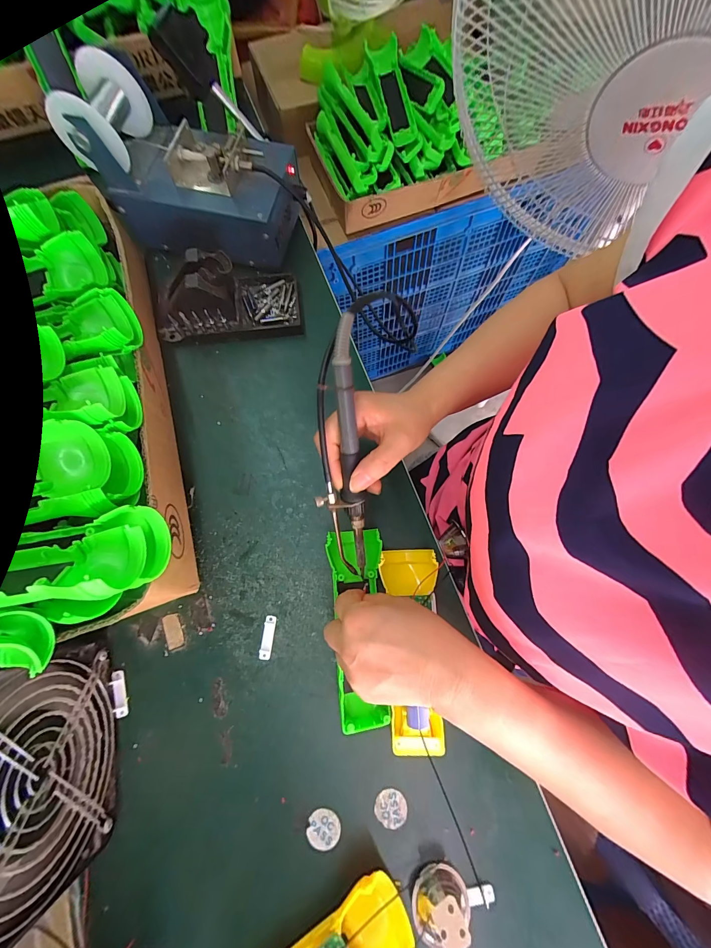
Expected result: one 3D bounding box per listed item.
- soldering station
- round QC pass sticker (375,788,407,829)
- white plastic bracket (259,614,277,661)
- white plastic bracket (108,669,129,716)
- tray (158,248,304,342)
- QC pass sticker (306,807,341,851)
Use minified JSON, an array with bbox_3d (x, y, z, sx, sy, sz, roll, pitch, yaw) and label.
[{"bbox_3d":[-0.176,-0.328,0.370,0.202,0.124,0.109,10,75,2],"label":"soldering station"},{"bbox_3d":[0.029,0.277,0.284,0.026,0.004,0.024,0,75,-1],"label":"round QC pass sticker"},{"bbox_3d":[-0.080,0.150,0.315,0.010,0.005,0.037,6,75,1],"label":"white plastic bracket"},{"bbox_3d":[-0.209,0.194,0.302,0.010,0.005,0.037,-15,75,-5],"label":"white plastic bracket"},{"bbox_3d":[-0.141,-0.202,0.375,0.152,0.071,0.085,-3,75,-2],"label":"tray"},{"bbox_3d":[-0.026,0.290,0.279,0.026,0.004,0.025,6,75,1],"label":"QC pass sticker"}]

